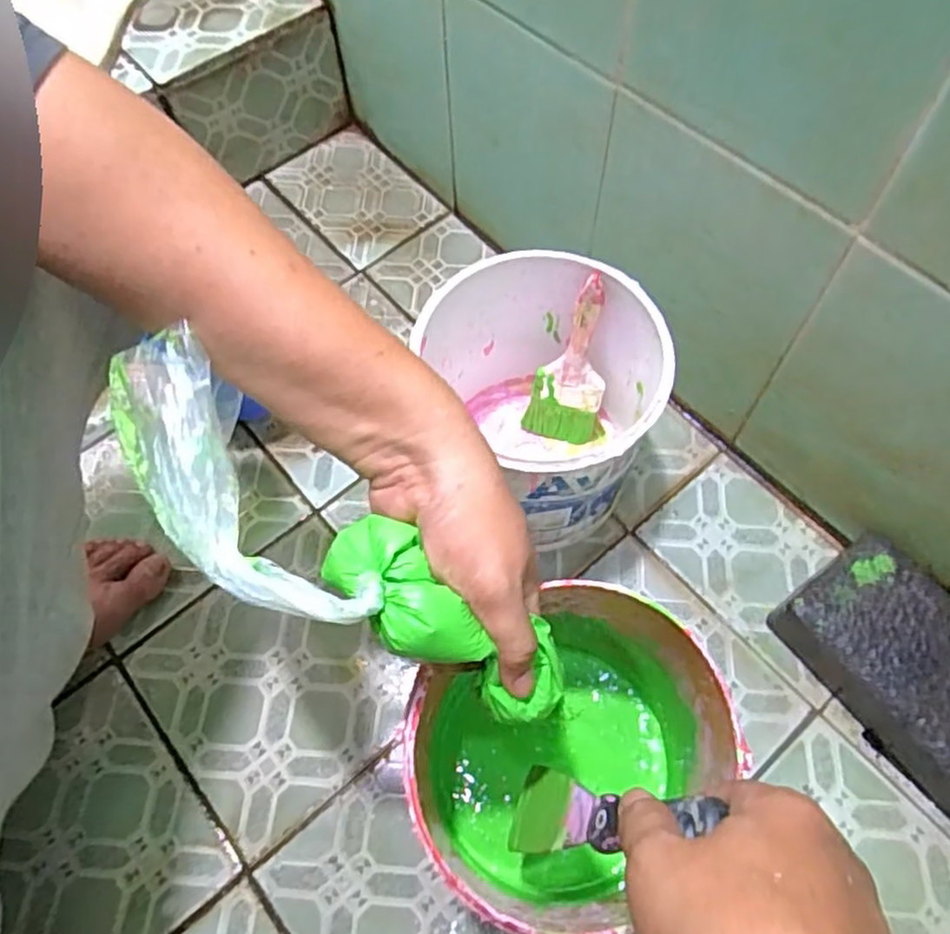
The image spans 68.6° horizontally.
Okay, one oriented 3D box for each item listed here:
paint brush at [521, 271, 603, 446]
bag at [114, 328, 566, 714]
[{"bbox_3d":[0.092,-0.084,0.595,0.073,0.183,0.012,14,50,1],"label":"paint brush"},{"bbox_3d":[-0.063,0.044,0.316,0.255,0.054,0.068,37,68,-9],"label":"bag"}]

